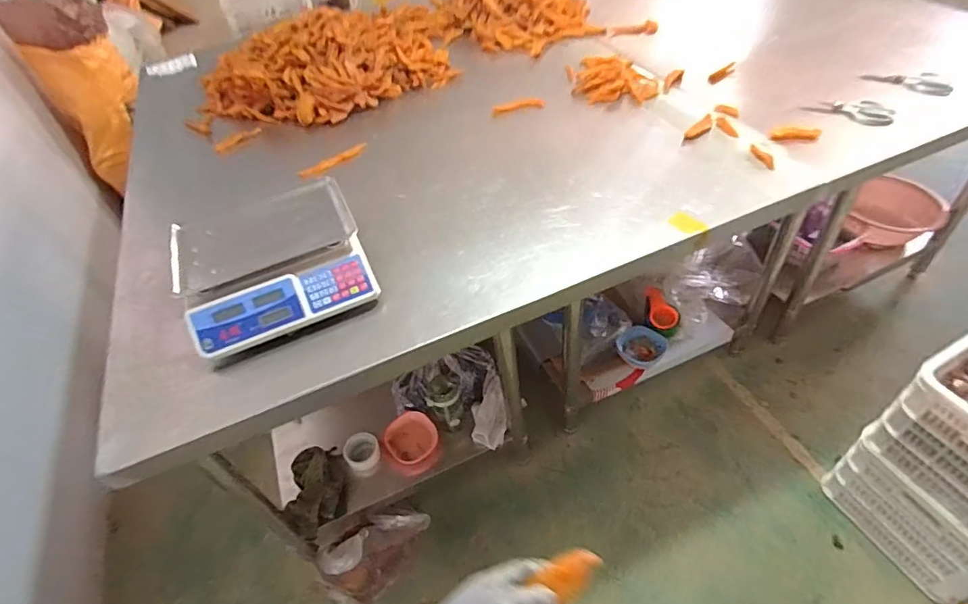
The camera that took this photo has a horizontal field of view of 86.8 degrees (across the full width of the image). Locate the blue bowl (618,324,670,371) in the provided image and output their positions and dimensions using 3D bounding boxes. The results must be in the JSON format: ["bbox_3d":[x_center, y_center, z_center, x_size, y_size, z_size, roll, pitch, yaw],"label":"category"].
[{"bbox_3d":[0.465,0.130,1.523,0.134,0.064,0.114,33,59,32],"label":"blue bowl"}]

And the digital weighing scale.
[{"bbox_3d":[-0.408,-0.074,1.001,0.327,0.119,0.327,-22,51,-13],"label":"digital weighing scale"}]

